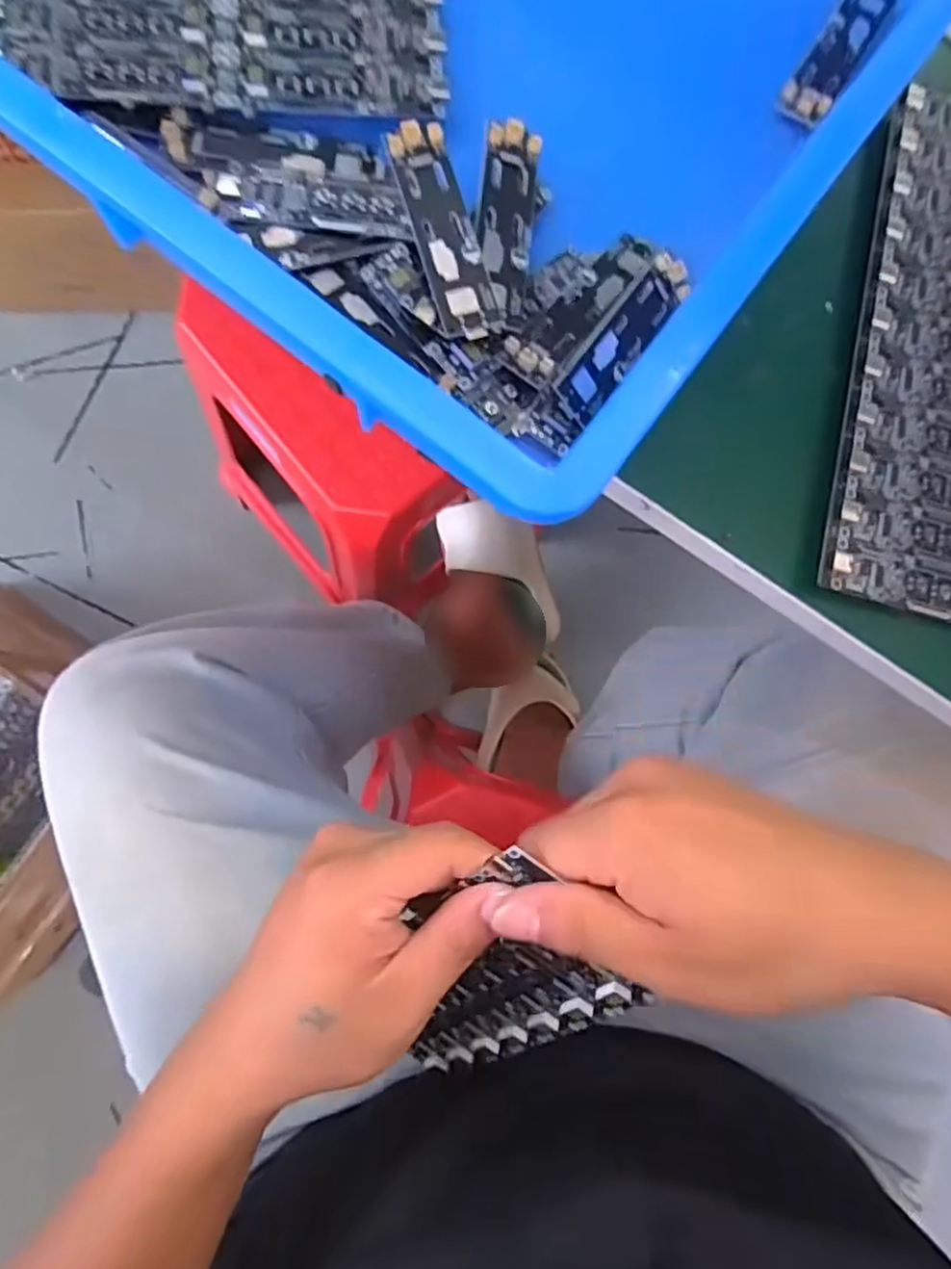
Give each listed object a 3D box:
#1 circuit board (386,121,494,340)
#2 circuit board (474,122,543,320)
[{"bbox_3d":[-0.013,-0.162,0.271,0.023,0.005,0.088,-16,86,-3],"label":"circuit board"},{"bbox_3d":[0.012,-0.173,0.283,0.023,0.012,0.080,7,83,-7],"label":"circuit board"}]

